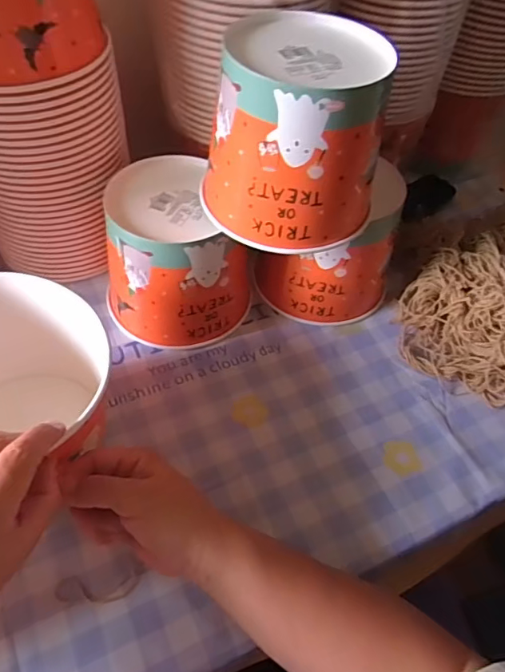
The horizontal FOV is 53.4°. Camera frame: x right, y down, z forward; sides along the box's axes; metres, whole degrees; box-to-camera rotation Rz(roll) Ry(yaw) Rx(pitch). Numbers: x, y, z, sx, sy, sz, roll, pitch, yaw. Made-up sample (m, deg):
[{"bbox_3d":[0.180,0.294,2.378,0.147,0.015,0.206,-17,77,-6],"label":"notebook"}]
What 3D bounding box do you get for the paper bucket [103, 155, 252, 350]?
[{"bbox_3d":[-0.071,-0.076,0.516,0.144,0.137,0.119,1,51,-4],"label":"paper bucket"}]

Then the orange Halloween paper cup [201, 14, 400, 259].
[{"bbox_3d":[0.038,-0.171,0.426,0.145,0.133,0.139,9,54,2],"label":"orange Halloween paper cup"}]

